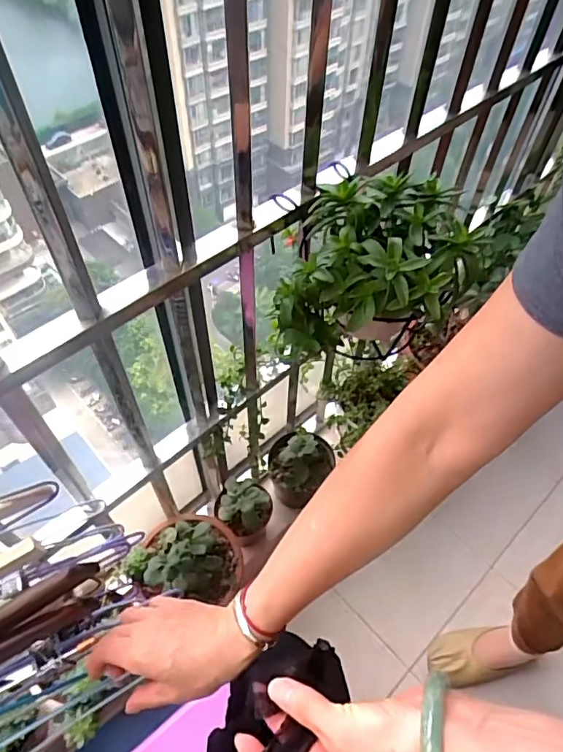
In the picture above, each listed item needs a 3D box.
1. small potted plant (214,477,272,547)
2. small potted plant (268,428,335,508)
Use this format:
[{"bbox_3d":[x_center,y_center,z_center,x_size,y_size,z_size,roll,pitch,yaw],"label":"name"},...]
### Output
[{"bbox_3d":[-0.073,0.264,1.022,0.094,0.151,0.094,1,54,-1],"label":"small potted plant"},{"bbox_3d":[0.039,0.190,1.076,0.132,0.154,0.121,8,54,4],"label":"small potted plant"}]

